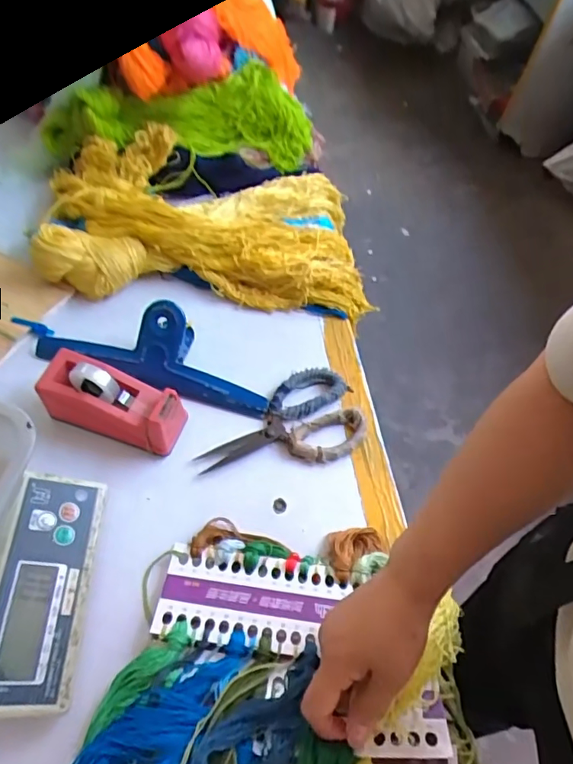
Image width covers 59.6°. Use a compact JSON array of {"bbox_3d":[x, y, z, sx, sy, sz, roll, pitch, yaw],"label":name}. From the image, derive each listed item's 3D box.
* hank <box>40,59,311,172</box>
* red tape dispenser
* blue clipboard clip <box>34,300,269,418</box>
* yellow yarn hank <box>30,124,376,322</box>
[{"bbox_3d":[-0.138,-0.418,0.786,0.371,0.085,0.126,-2,58,-5],"label":"hank"},{"bbox_3d":[-0.192,0.024,0.565,0.161,0.074,0.066,17,58,5],"label":"red tape dispenser"},{"bbox_3d":[-0.164,-0.045,0.612,0.306,0.059,0.101,15,58,4],"label":"blue clipboard clip"},{"bbox_3d":[-0.107,-0.231,0.731,0.466,0.066,0.267,7,57,-1],"label":"yellow yarn hank"}]

